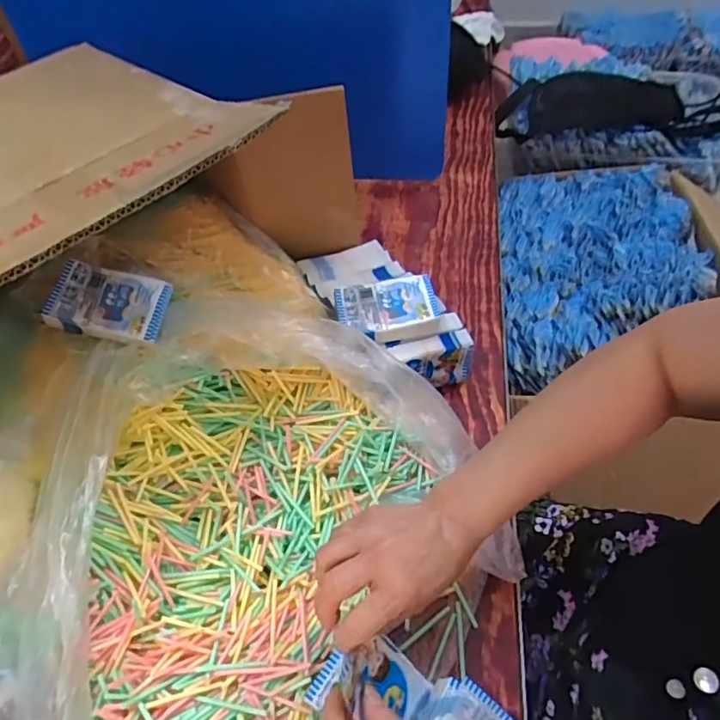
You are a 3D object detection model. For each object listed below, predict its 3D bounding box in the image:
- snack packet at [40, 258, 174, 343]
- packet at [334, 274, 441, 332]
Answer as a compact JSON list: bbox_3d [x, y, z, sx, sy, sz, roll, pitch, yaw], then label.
[{"bbox_3d":[-0.254,-0.058,0.555,0.110,0.019,0.075,7,72,-3],"label":"snack packet"},{"bbox_3d":[0.031,-0.055,0.595,0.109,0.035,0.065,-10,53,-3],"label":"packet"}]

